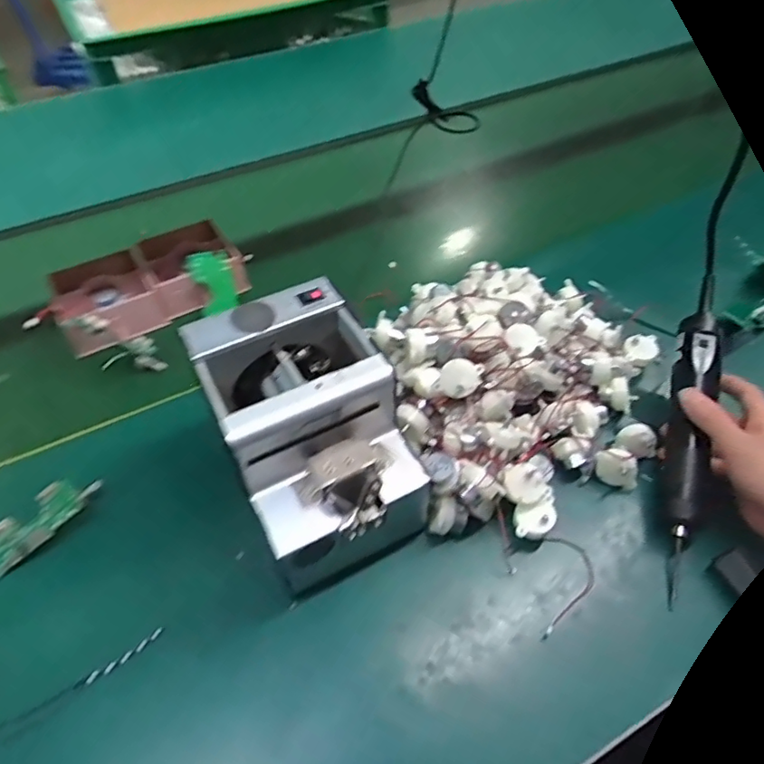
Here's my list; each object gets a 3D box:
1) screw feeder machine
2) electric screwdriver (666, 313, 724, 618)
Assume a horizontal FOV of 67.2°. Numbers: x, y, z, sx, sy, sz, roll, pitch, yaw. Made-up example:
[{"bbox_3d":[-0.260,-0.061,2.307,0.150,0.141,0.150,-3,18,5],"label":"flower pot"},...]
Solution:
[{"bbox_3d":[-0.056,0.044,0.459,0.122,0.157,0.166,-24,52,-18],"label":"screw feeder machine"},{"bbox_3d":[0.269,0.056,0.495,0.043,0.049,0.250,13,70,13],"label":"electric screwdriver"}]

